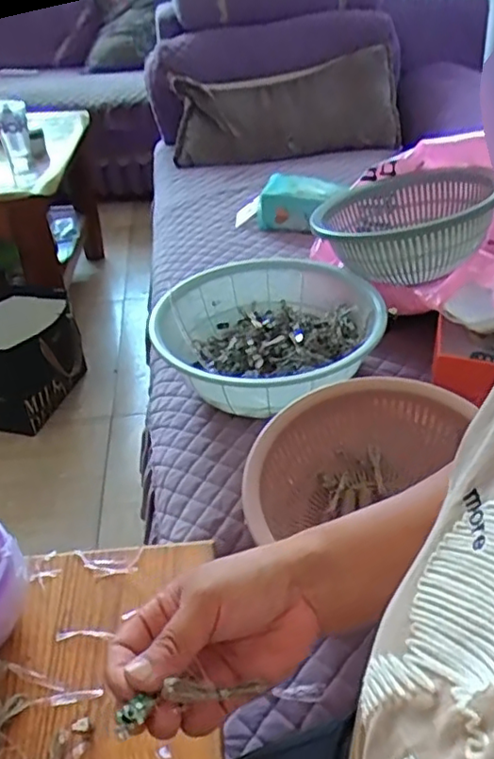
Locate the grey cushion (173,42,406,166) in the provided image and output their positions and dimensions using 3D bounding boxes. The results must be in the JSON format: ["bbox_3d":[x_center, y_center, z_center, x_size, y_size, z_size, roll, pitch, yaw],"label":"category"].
[{"bbox_3d":[0.107,-0.689,1.624,0.580,0.202,0.210,-16,39,-17],"label":"grey cushion"}]

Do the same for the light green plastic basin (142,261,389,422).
[{"bbox_3d":[0.029,-0.058,0.923,0.317,0.097,0.323,-2,37,1],"label":"light green plastic basin"}]

